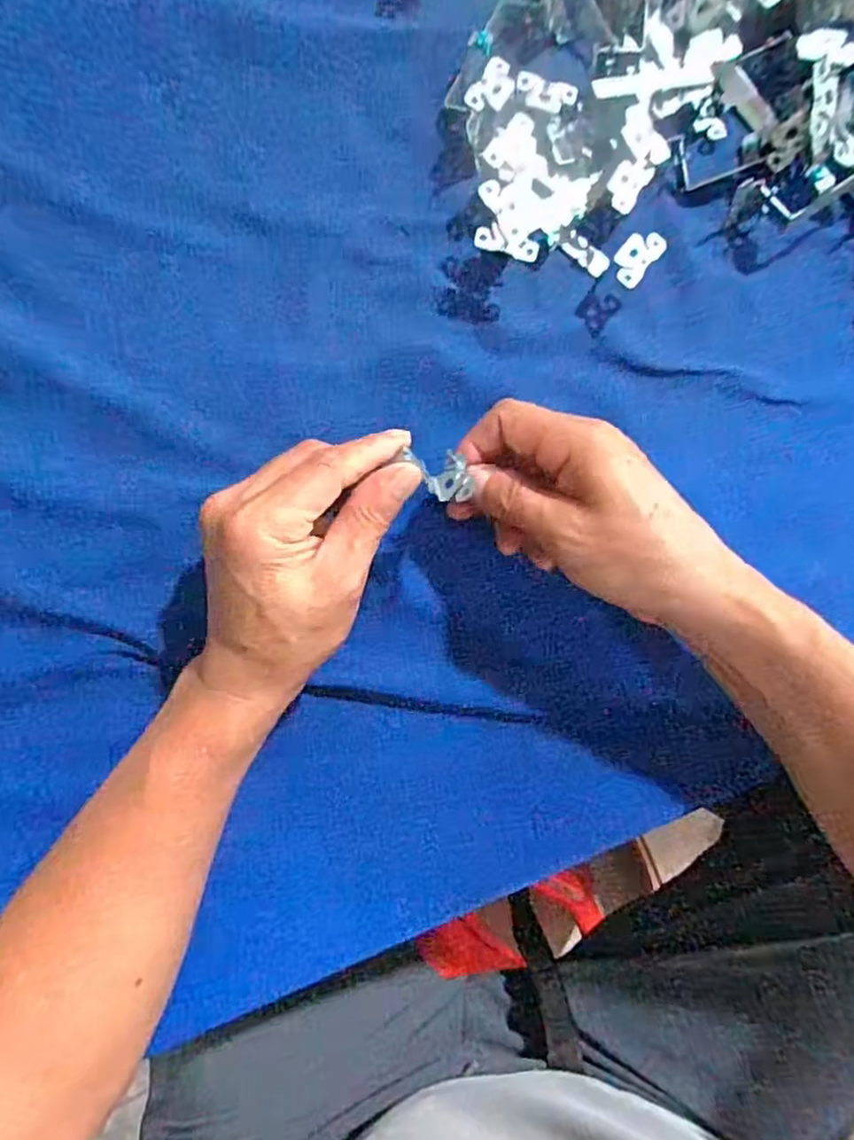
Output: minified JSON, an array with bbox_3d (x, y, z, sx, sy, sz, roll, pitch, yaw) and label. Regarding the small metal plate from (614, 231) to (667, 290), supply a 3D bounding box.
[{"bbox_3d":[0.113,-0.168,0.350,0.019,0.004,0.032,38,89,-2],"label":"small metal plate"}]

